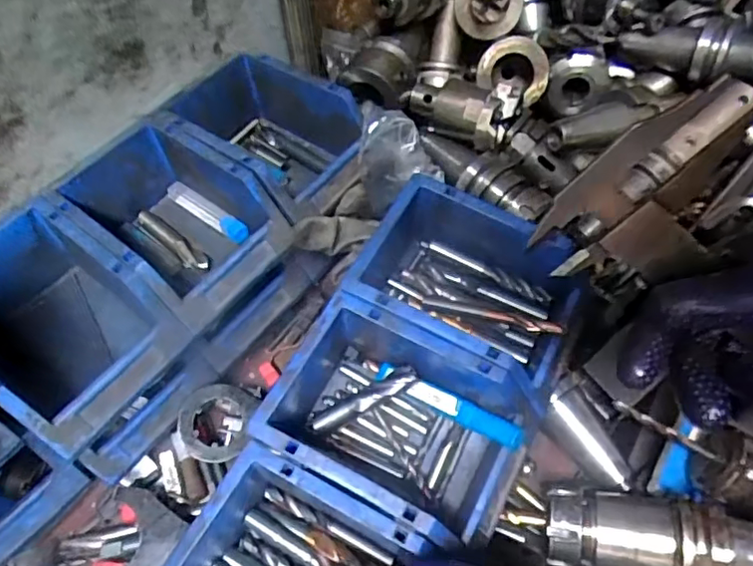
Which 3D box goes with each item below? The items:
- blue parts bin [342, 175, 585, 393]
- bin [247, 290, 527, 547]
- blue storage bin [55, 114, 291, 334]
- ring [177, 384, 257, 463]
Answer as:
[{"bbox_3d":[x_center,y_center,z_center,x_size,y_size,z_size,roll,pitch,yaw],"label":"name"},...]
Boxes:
[{"bbox_3d":[0.063,0.007,0.411,0.143,0.073,0.103,24,61,15],"label":"blue parts bin"},{"bbox_3d":[0.012,0.090,0.373,0.145,0.077,0.103,24,61,15],"label":"bin"},{"bbox_3d":[-0.148,-0.047,0.448,0.153,0.077,0.103,38,66,22],"label":"blue storage bin"},{"bbox_3d":[-0.120,0.103,0.439,0.054,0.013,0.055,0,58,0],"label":"ring"}]

